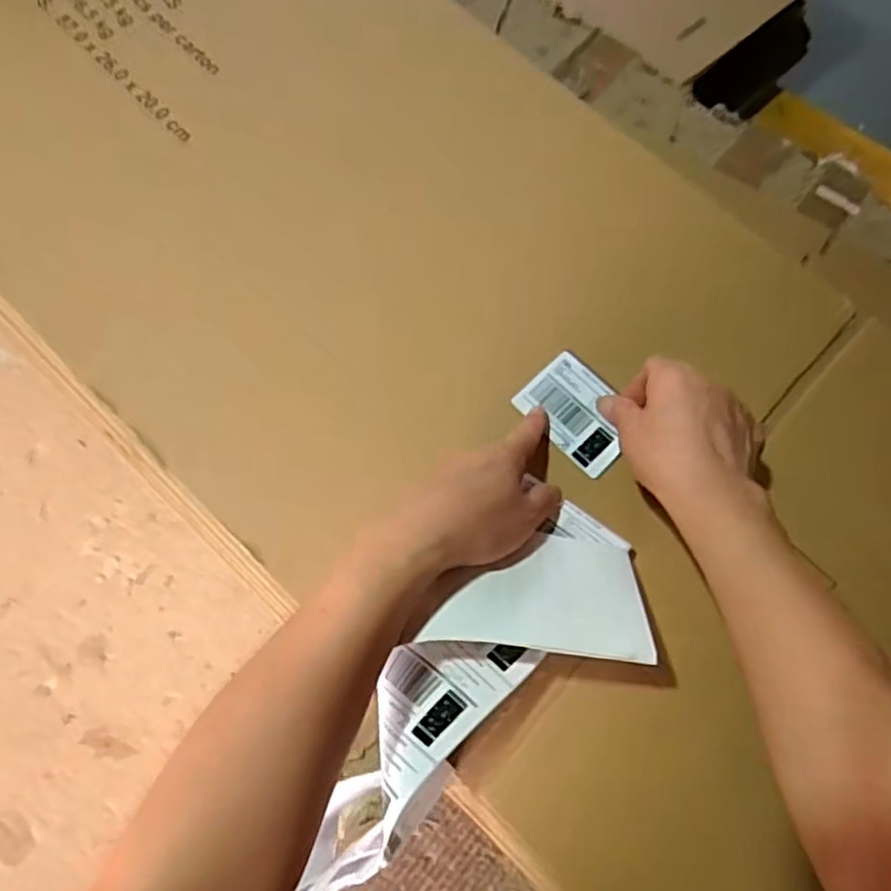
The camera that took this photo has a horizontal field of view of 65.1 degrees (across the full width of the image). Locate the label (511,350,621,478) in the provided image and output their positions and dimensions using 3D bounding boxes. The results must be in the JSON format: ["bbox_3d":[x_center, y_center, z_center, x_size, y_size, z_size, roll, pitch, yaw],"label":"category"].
[{"bbox_3d":[0.095,-0.024,0.495,0.062,0.004,0.080,-42,76,-15],"label":"label"}]

